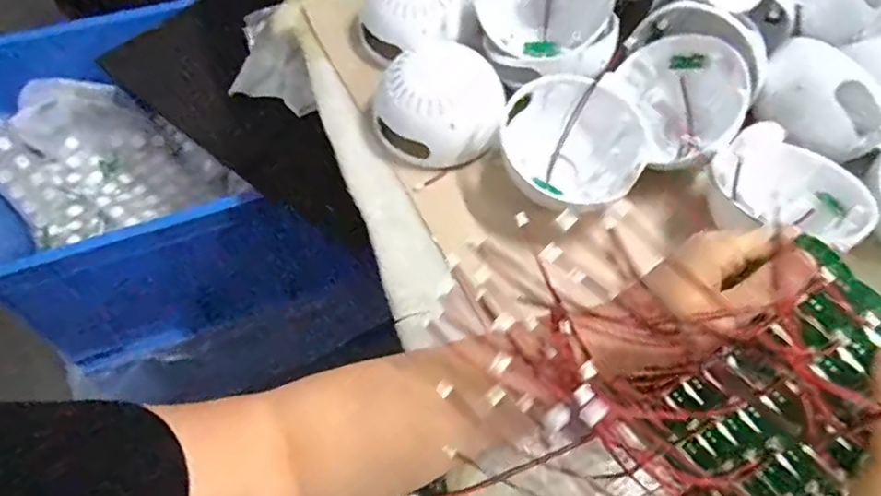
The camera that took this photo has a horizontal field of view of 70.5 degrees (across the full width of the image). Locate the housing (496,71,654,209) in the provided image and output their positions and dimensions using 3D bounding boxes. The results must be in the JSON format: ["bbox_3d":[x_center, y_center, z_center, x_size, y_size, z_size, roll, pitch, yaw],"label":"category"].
[{"bbox_3d":[0.112,-0.079,0.518,0.088,0.078,0.106,-28,64,-20],"label":"housing"}]

